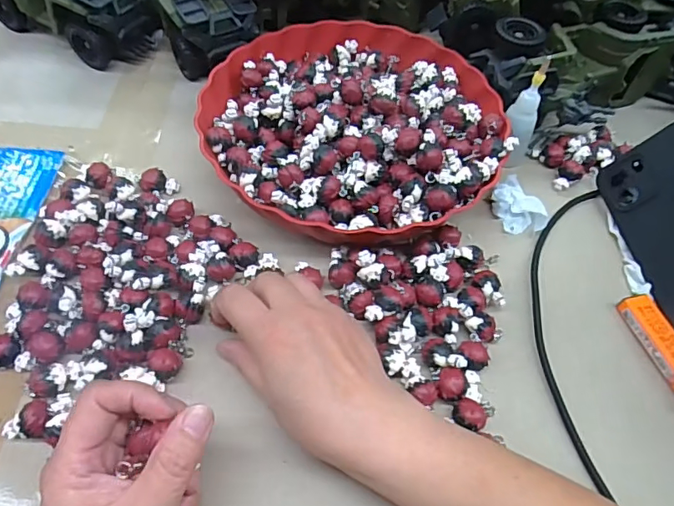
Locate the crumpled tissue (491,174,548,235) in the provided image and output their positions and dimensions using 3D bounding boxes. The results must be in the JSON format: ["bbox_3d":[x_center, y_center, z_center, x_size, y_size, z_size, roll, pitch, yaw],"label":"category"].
[{"bbox_3d":[0.145,-0.038,0.407,0.033,0.013,0.050,-13,56,-12],"label":"crumpled tissue"}]

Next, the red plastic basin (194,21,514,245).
[{"bbox_3d":[0.017,-0.108,0.419,0.240,0.065,0.238,2,55,-2],"label":"red plastic basin"}]

